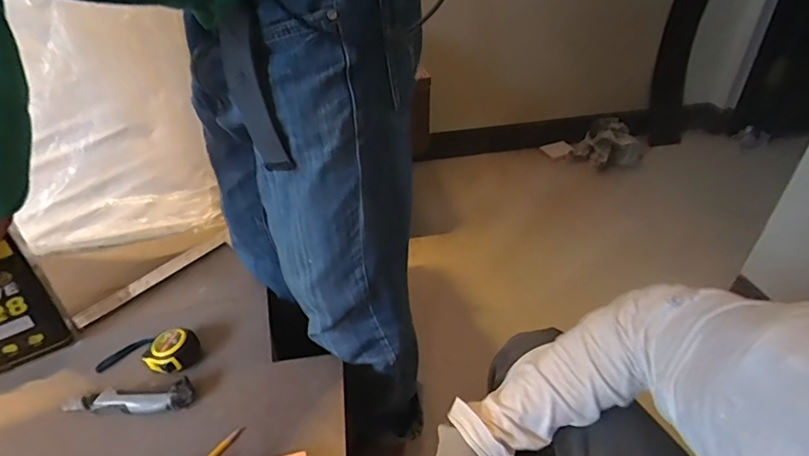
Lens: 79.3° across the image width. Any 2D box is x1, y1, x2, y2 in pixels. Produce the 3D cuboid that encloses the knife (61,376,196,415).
[{"bbox_3d":[-0.373,0.228,0.658,0.176,0.032,0.036,-1,34,-1],"label":"knife"}]

